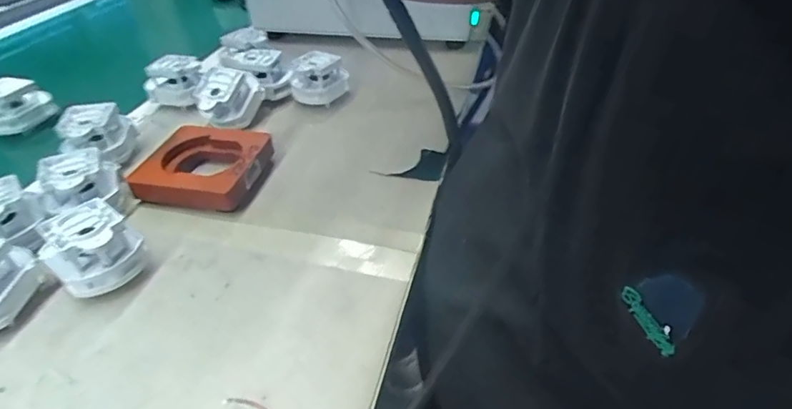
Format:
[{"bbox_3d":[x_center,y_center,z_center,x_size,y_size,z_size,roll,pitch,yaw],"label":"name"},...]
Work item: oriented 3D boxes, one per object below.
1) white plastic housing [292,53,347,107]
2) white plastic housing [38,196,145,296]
[{"bbox_3d":[-0.092,-0.152,0.579,0.068,0.045,0.056,-14,40,-15],"label":"white plastic housing"},{"bbox_3d":[-0.220,0.034,0.355,0.056,0.052,0.059,26,46,30],"label":"white plastic housing"}]

